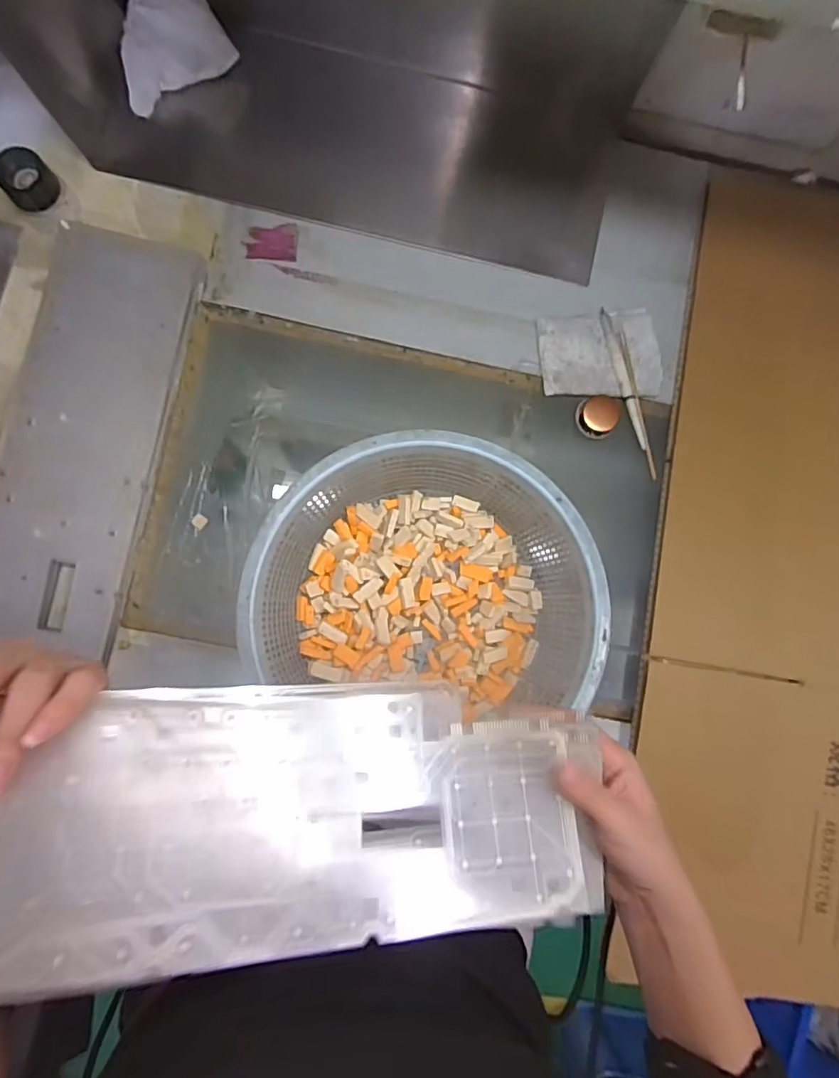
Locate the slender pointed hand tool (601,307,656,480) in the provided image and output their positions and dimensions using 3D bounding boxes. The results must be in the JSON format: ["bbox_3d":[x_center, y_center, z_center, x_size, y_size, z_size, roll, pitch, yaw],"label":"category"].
[{"bbox_3d":[0.194,-0.136,0.497,0.017,0.006,0.160,-12,86,-4],"label":"slender pointed hand tool"}]

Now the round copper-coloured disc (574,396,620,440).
[{"bbox_3d":[0.163,-0.112,0.491,0.035,0.018,0.036,0,85,-3],"label":"round copper-coloured disc"}]

